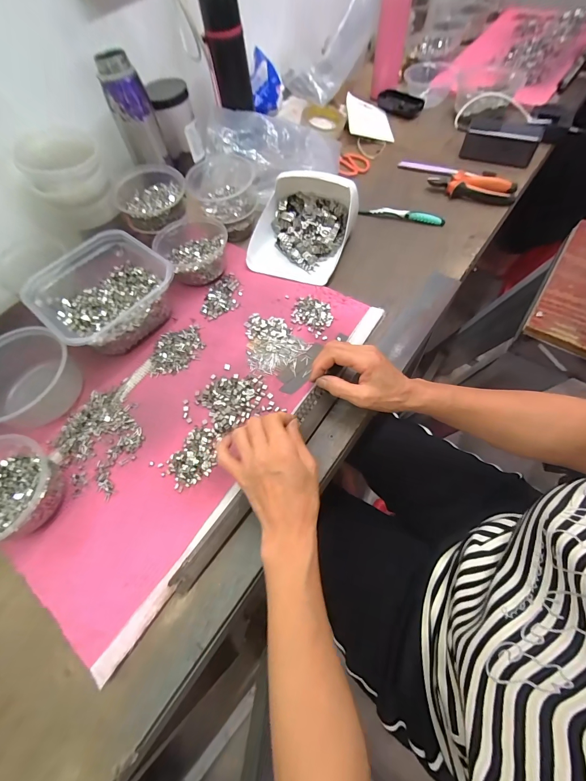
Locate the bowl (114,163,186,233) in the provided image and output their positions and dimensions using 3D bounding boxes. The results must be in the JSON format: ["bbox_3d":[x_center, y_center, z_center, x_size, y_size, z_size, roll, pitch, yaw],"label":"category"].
[{"bbox_3d":[-0.236,-0.324,0.541,0.112,0.058,0.128,-24,62,-8],"label":"bowl"}]

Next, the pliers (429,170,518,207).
[{"bbox_3d":[0.329,-0.374,0.584,0.147,0.019,0.065,13,64,12],"label":"pliers"}]

